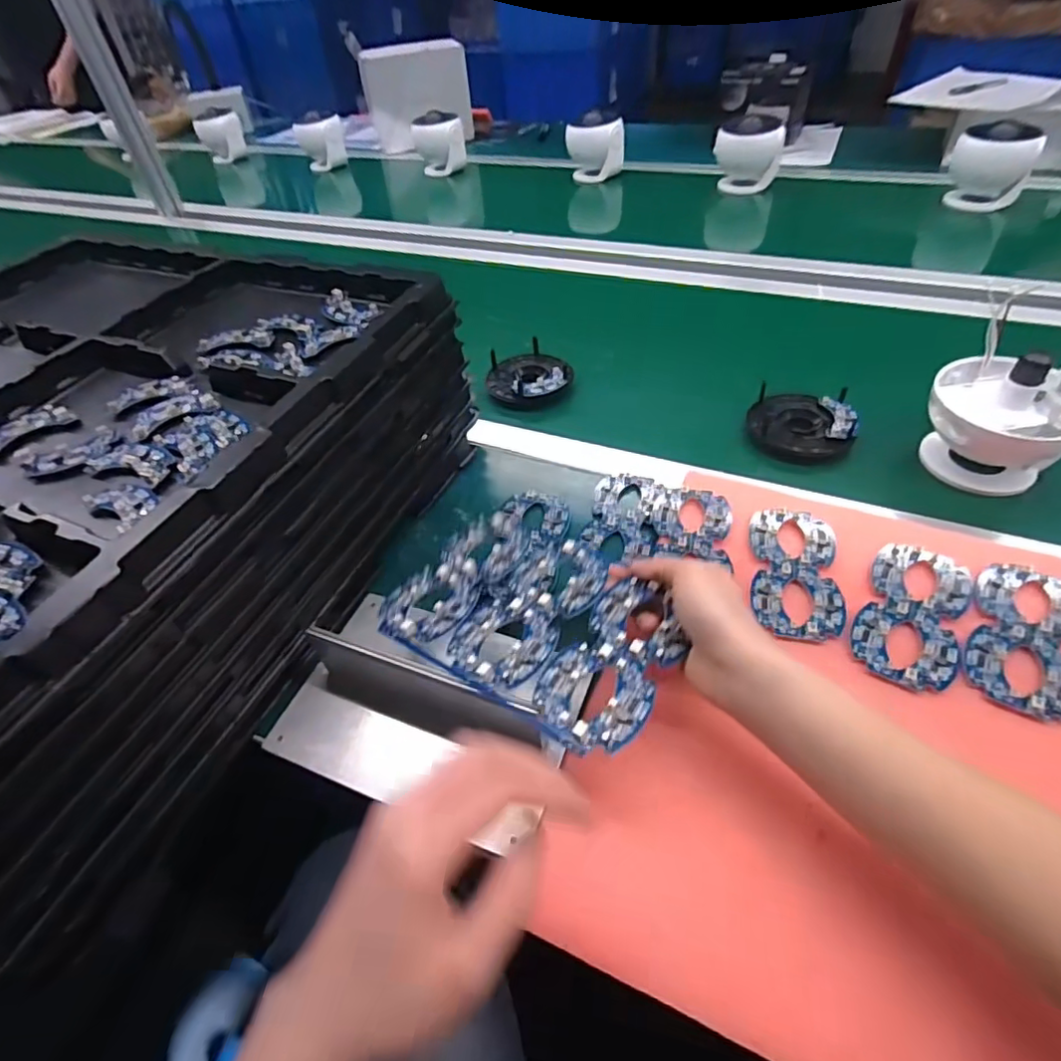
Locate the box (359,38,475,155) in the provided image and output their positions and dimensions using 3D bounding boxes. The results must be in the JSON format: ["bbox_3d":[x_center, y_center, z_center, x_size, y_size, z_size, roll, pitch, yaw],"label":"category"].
[{"bbox_3d":[-0.287,-1.100,1.442,0.263,0.189,0.066,0,47,5],"label":"box"}]

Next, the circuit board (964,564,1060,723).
[{"bbox_3d":[0.349,0.073,0.401,0.065,0.008,0.130,21,54,24],"label":"circuit board"}]

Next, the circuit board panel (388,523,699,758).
[{"bbox_3d":[0.001,0.058,0.392,0.194,0.010,0.127,22,52,30],"label":"circuit board panel"}]

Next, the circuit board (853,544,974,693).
[{"bbox_3d":[0.282,0.059,0.423,0.065,0.004,0.124,23,54,25],"label":"circuit board"}]

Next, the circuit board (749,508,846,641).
[{"bbox_3d":[0.212,0.030,0.459,0.065,0.004,0.128,7,49,14],"label":"circuit board"}]

